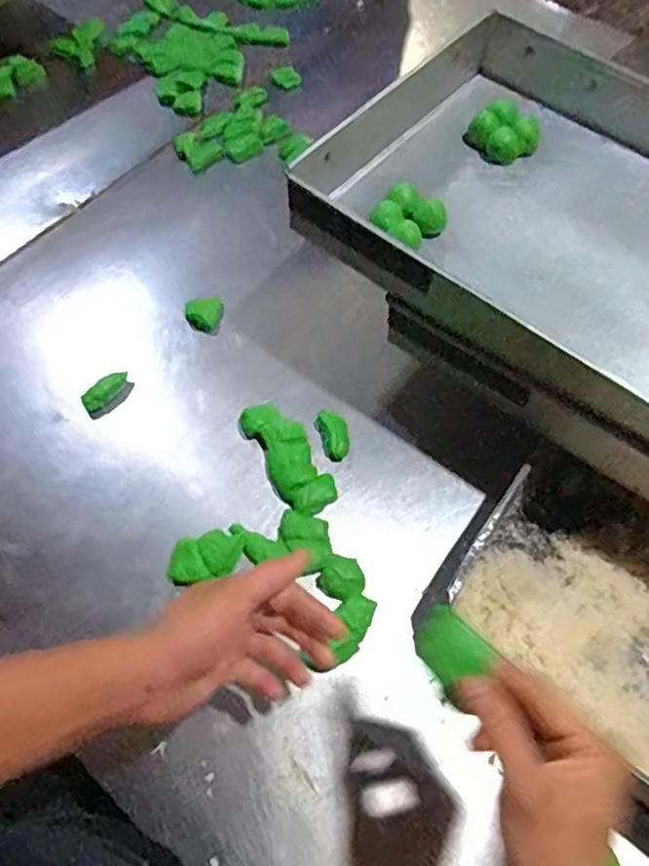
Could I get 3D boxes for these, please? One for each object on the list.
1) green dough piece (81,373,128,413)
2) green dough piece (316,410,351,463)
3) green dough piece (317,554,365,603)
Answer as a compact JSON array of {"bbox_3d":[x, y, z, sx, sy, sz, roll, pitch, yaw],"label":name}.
[{"bbox_3d":[-0.232,-0.045,0.645,0.053,0.009,0.030,-35,66,-18],"label":"green dough piece"},{"bbox_3d":[0.011,0.003,0.621,0.029,0.019,0.054,-17,61,-9],"label":"green dough piece"},{"bbox_3d":[0.017,0.129,0.544,0.039,0.019,0.039,0,60,0],"label":"green dough piece"}]

